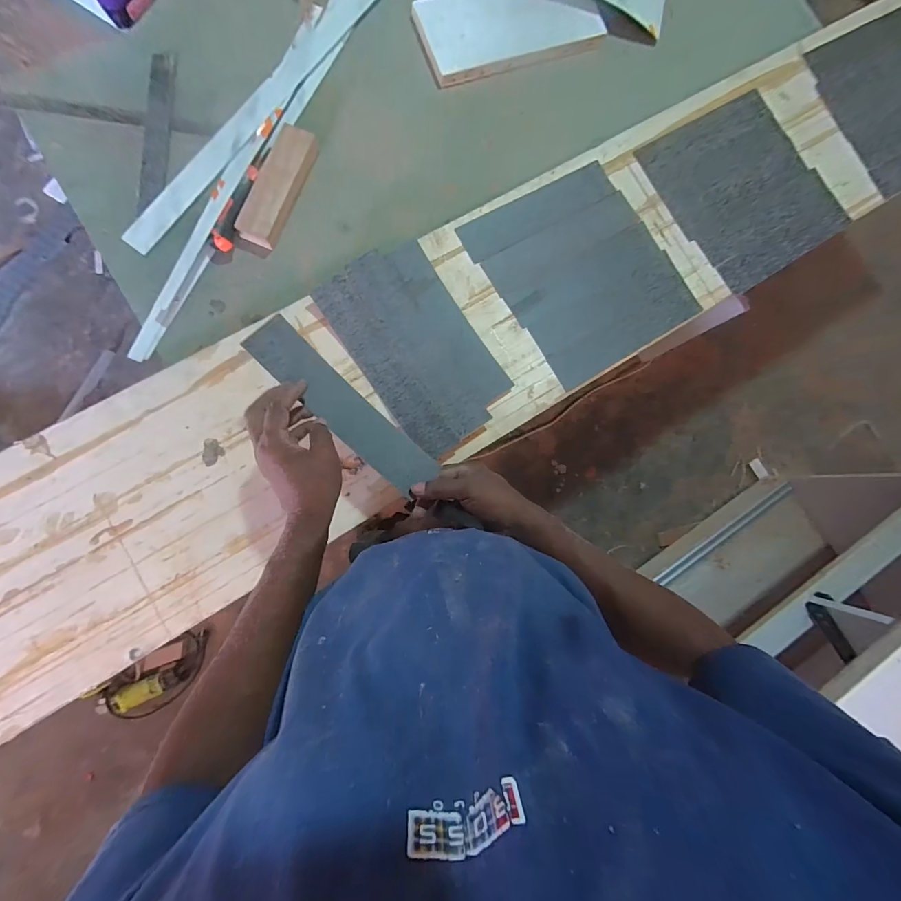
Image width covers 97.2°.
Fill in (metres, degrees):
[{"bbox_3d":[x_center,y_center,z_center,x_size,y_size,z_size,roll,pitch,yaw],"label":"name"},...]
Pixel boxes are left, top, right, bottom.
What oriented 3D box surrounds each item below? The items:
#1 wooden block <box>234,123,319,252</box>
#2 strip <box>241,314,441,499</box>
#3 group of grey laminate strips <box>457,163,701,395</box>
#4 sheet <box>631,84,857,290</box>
[{"bbox_3d":[-0.243,-0.376,0.564,0.055,0.029,0.180,19,82,-2],"label":"wooden block"},{"bbox_3d":[-0.123,-0.048,0.460,0.246,0.011,0.053,43,84,-8],"label":"strip"},{"bbox_3d":[0.197,-0.271,0.596,0.255,0.009,0.285,-30,86,-8],"label":"group of grey laminate strips"},{"bbox_3d":[0.474,-0.424,0.635,0.258,0.012,0.277,-32,86,-8],"label":"sheet"}]

